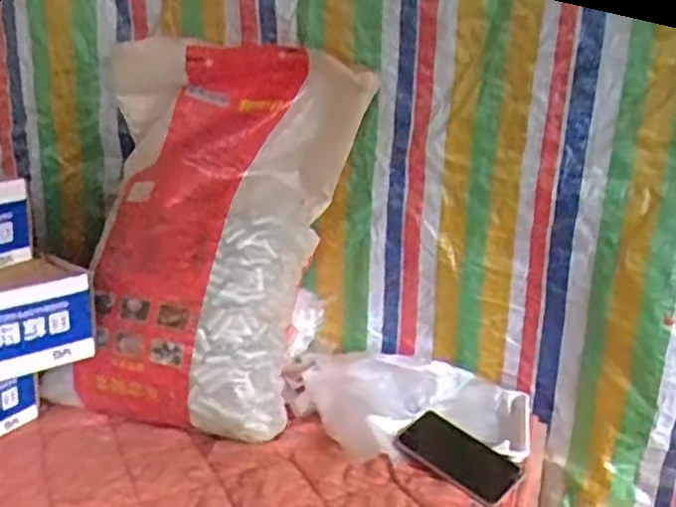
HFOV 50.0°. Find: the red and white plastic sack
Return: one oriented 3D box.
[{"bbox_3d":[-0.172,-0.019,0.937,0.378,0.459,0.161,5,16,3],"label":"red and white plastic sack"}]

